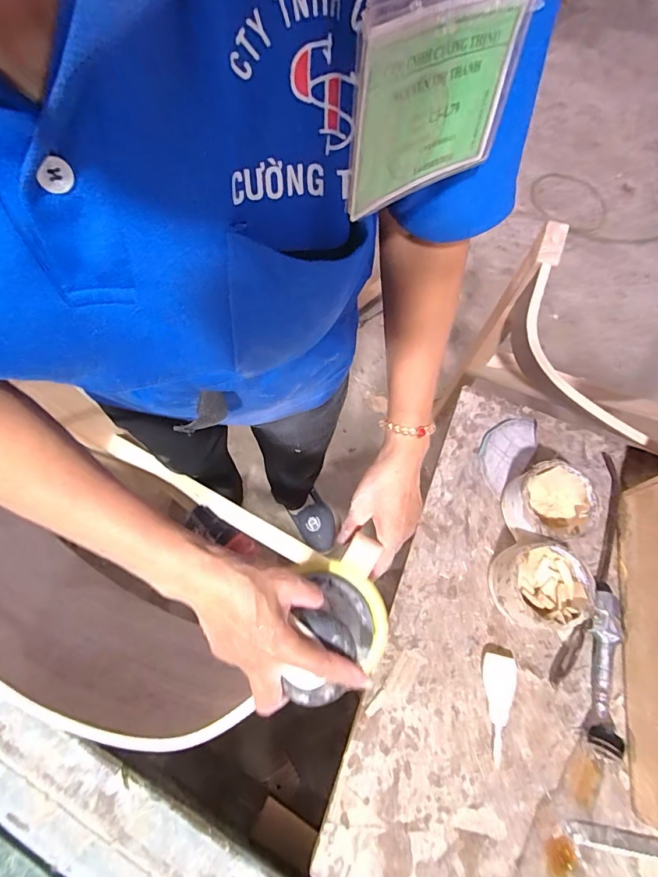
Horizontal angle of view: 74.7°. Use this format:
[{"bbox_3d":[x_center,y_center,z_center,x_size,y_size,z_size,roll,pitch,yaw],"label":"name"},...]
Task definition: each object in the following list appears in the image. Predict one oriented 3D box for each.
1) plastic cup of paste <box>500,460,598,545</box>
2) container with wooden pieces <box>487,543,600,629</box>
[{"bbox_3d":[0.246,0.075,0.483,0.081,0.060,0.079,1,68,-2],"label":"plastic cup of paste"},{"bbox_3d":[0.220,0.155,0.453,0.084,0.059,0.077,1,68,-2],"label":"container with wooden pieces"}]

